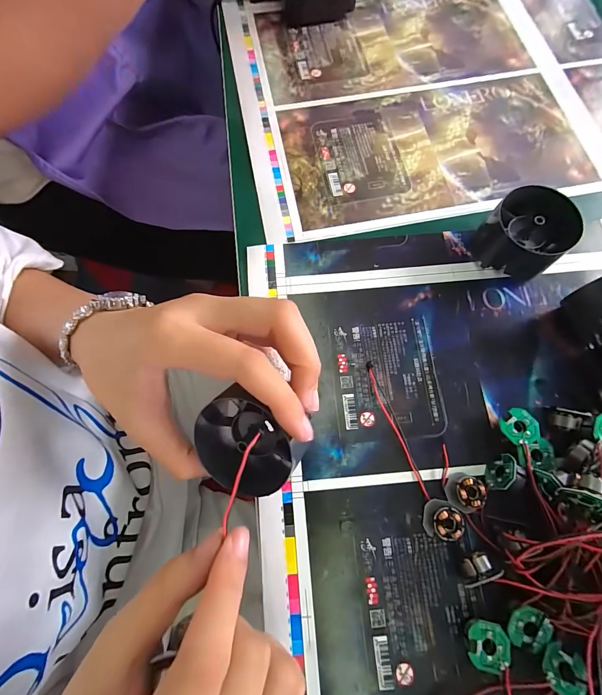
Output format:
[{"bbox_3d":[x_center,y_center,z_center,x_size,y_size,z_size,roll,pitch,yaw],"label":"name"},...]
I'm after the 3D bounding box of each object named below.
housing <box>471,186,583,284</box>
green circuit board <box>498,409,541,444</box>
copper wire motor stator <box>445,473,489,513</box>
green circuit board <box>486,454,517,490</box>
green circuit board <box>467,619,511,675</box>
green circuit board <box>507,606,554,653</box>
[{"bbox_3d":[0.150,-0.074,0.226,0.044,0.038,0.051,-44,77,-12],"label":"housing"},{"bbox_3d":[0.128,0.046,0.196,0.020,0.004,0.019,-40,69,-7],"label":"green circuit board"},{"bbox_3d":[0.093,0.082,0.190,0.018,0.012,0.018,0,73,0],"label":"copper wire motor stator"},{"bbox_3d":[0.113,0.071,0.190,0.004,0.016,0.022,28,97,-14],"label":"green circuit board"},{"bbox_3d":[0.092,0.147,0.165,0.020,0.004,0.020,7,70,3],"label":"green circuit board"},{"bbox_3d":[0.114,0.139,0.166,0.020,0.004,0.018,19,74,6],"label":"green circuit board"}]

